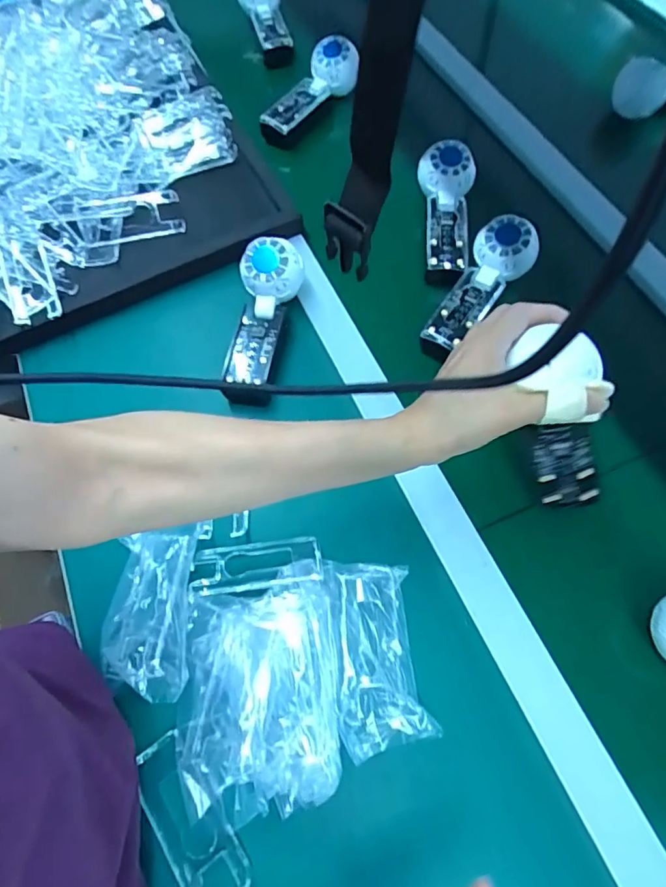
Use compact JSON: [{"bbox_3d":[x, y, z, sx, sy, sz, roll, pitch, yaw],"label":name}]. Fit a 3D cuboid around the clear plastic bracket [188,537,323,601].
[{"bbox_3d":[-0.064,0.101,0.415,0.106,0.018,0.040,-9,64,-1],"label":"clear plastic bracket"}]

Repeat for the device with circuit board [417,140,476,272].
[{"bbox_3d":[0.126,-0.259,0.557,0.060,0.025,0.151,1,78,4],"label":"device with circuit board"}]

